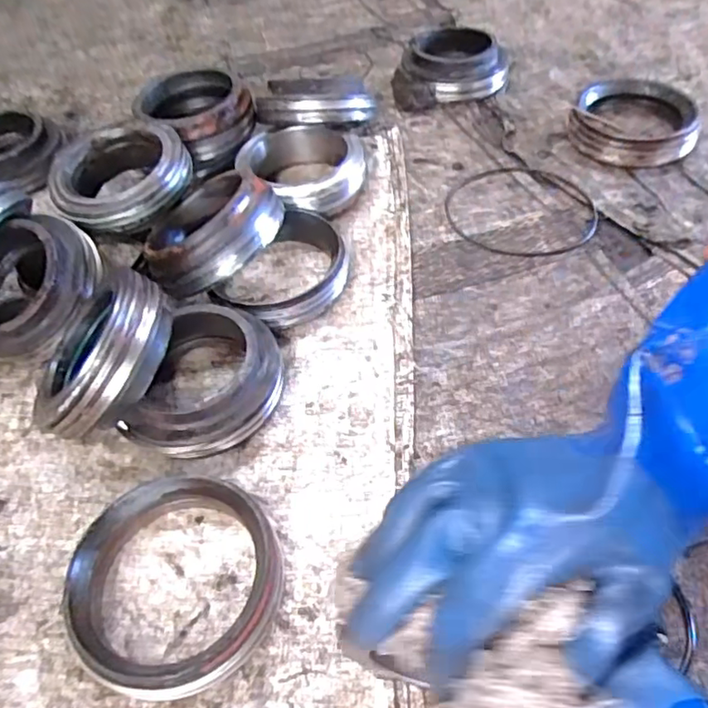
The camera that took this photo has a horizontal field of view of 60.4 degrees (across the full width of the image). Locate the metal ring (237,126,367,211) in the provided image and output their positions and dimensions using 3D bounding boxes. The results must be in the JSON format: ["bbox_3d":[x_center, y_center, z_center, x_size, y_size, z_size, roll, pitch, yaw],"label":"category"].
[{"bbox_3d":[-0.060,-0.221,0.748,0.136,0.062,0.144,-3,50,4],"label":"metal ring"}]

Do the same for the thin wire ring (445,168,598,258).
[{"bbox_3d":[0.193,-0.169,0.710,0.170,0.004,0.159,0,51,7],"label":"thin wire ring"}]

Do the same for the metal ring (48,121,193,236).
[{"bbox_3d":[-0.263,-0.201,0.690,0.148,0.046,0.146,-3,50,4],"label":"metal ring"}]

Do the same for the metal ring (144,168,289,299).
[{"bbox_3d":[-0.156,-0.132,0.662,0.147,0.060,0.147,-44,36,-9],"label":"metal ring"}]

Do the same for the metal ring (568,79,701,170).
[{"bbox_3d":[0.362,-0.305,0.789,0.150,0.042,0.158,-3,50,4],"label":"metal ring"}]

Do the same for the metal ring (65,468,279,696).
[{"bbox_3d":[-0.130,0.167,0.453,0.148,0.040,0.148,-3,50,4],"label":"metal ring"}]

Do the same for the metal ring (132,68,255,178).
[{"bbox_3d":[-0.206,-0.301,0.810,0.134,0.095,0.143,-3,50,4],"label":"metal ring"}]

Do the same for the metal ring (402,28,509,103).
[{"bbox_3d":[0.151,-0.430,0.906,0.136,0.064,0.136,-3,50,4],"label":"metal ring"}]

